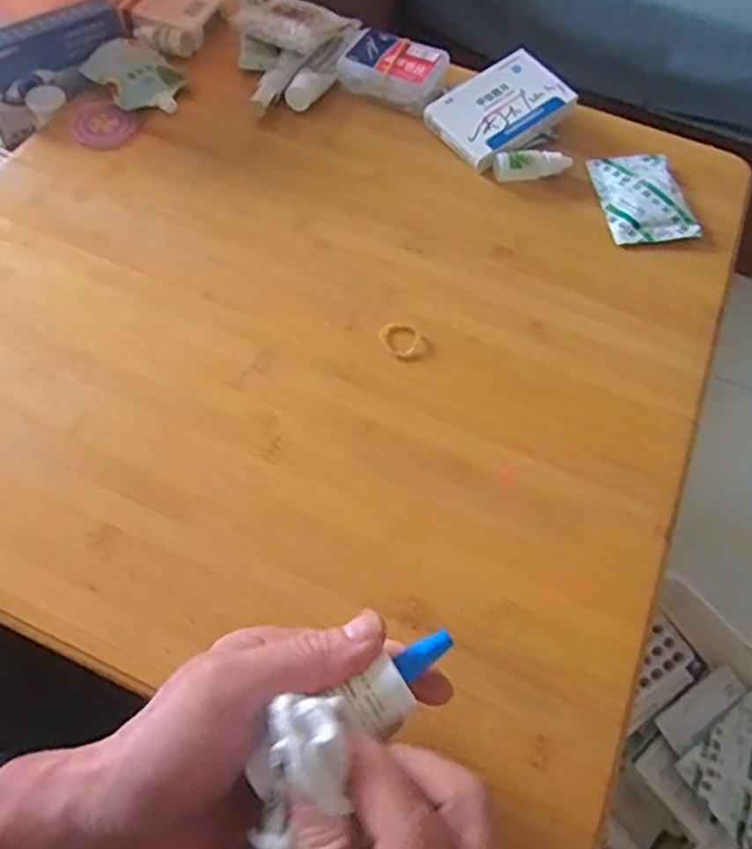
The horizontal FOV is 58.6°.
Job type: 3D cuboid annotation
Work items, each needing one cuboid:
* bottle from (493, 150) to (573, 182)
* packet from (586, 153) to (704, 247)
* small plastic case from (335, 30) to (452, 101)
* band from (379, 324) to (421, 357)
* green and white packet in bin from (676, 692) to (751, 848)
[{"bbox_3d":[0.129,-0.212,0.555,0.064,0.023,0.017,0,62,-4],"label":"bottle"},{"bbox_3d":[0.218,-0.188,0.550,0.065,0.011,0.095,-7,62,-7],"label":"packet"},{"bbox_3d":[0.015,-0.319,0.599,0.088,0.026,0.060,23,63,9],"label":"small plastic case"},{"bbox_3d":[0.018,-0.060,0.470,0.029,0.004,0.027,2,62,-3],"label":"band"},{"bbox_3d":[0.285,0.260,0.511,0.096,0.011,0.065,-28,60,-22],"label":"green and white packet in bin"}]

